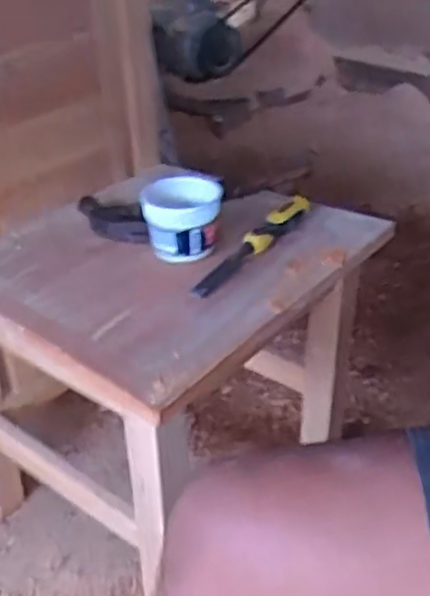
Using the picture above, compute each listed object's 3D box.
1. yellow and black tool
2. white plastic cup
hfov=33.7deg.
[{"bbox_3d":[0.043,-0.067,0.856,0.031,0.039,0.220,23,41,32],"label":"yellow and black tool"},{"bbox_3d":[-0.039,-0.094,0.861,0.096,0.082,0.081,-5,34,-7],"label":"white plastic cup"}]

